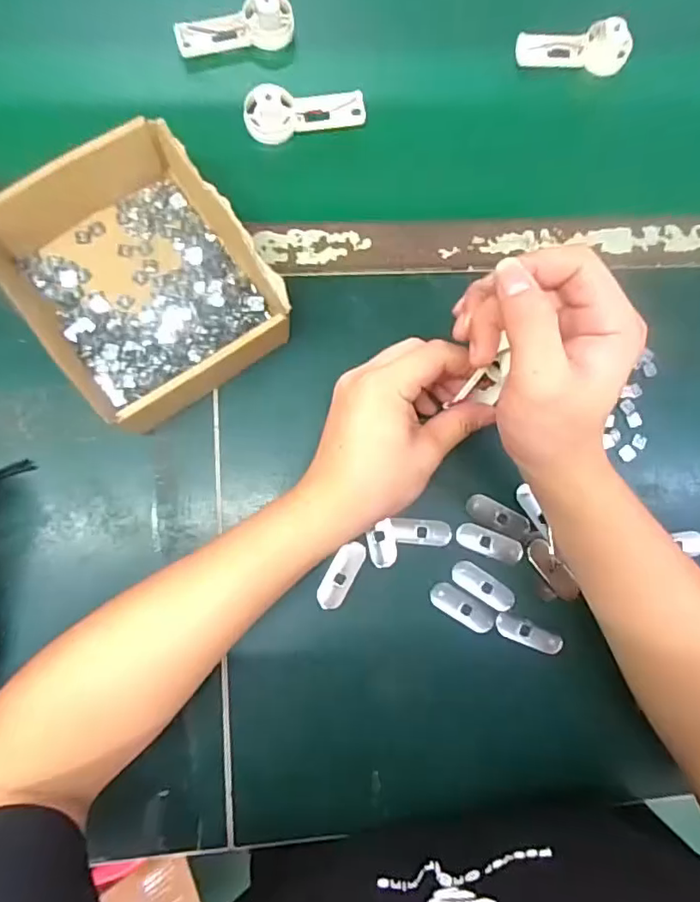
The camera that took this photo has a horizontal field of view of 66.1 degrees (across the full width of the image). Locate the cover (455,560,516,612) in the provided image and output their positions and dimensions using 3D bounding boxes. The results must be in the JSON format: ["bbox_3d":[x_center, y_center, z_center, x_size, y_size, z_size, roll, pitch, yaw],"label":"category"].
[{"bbox_3d":[0.099,0.099,0.395,0.050,0.004,0.019,35,82,1],"label":"cover"}]

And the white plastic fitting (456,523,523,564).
[{"bbox_3d":[0.104,0.068,0.399,0.049,0.004,0.019,21,82,-2],"label":"white plastic fitting"}]

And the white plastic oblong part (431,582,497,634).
[{"bbox_3d":[0.083,0.115,0.393,0.051,0.004,0.019,33,82,0],"label":"white plastic oblong part"}]

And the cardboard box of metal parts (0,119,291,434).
[{"bbox_3d":[-0.146,-0.119,0.378,0.148,0.055,0.183,-36,87,-8],"label":"cardboard box of metal parts"}]

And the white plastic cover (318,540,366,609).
[{"bbox_3d":[-0.007,0.089,0.386,0.019,0.004,0.051,29,82,0],"label":"white plastic cover"}]

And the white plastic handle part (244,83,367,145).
[{"bbox_3d":[-0.036,-0.270,0.431,0.093,0.019,0.037,-10,126,-12],"label":"white plastic handle part"}]

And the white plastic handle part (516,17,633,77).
[{"bbox_3d":[0.187,-0.339,0.450,0.091,0.038,0.008,8,42,1],"label":"white plastic handle part"}]

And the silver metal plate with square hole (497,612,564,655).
[{"bbox_3d":[0.132,0.136,0.397,0.053,0.004,0.015,23,82,-1],"label":"silver metal plate with square hole"}]

